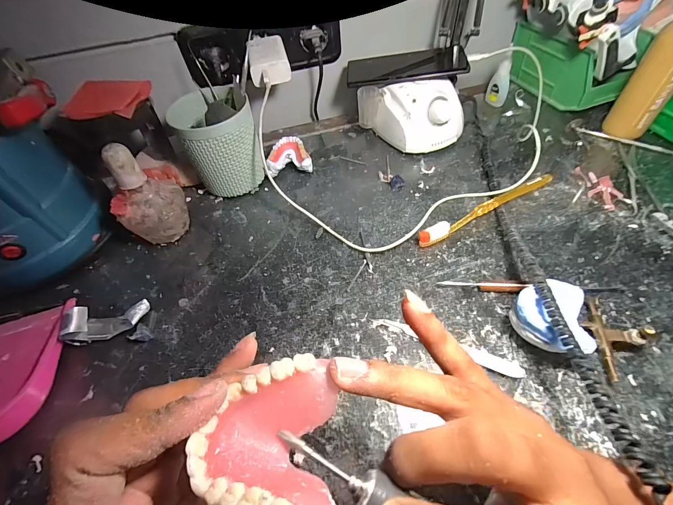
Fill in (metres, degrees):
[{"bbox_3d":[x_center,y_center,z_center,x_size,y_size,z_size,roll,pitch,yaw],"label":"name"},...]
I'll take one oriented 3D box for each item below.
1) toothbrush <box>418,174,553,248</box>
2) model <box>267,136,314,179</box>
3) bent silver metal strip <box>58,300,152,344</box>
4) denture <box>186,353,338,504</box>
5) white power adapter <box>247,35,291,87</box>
[{"bbox_3d":[0.176,-0.049,0.378,0.184,0.019,0.015,-24,54,-13],"label":"toothbrush"},{"bbox_3d":[-0.066,-0.132,0.458,0.059,0.035,0.056,-11,52,-3],"label":"model"},{"bbox_3d":[-0.231,0.067,0.323,0.071,0.028,0.031,-13,52,-4],"label":"bent silver metal strip"},{"bbox_3d":[-0.026,0.067,0.117,0.050,0.027,0.059,-1,52,5],"label":"denture"},{"bbox_3d":[-0.092,-0.260,0.437,0.050,0.033,0.077,-13,52,-4],"label":"white power adapter"}]

